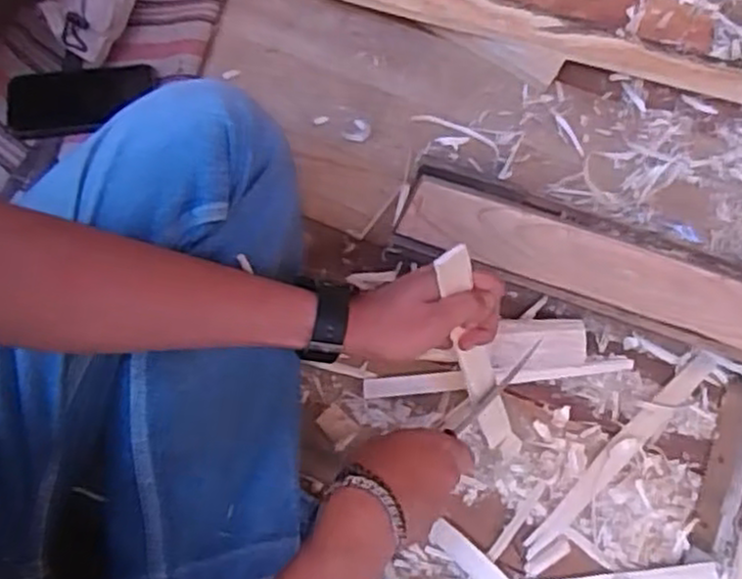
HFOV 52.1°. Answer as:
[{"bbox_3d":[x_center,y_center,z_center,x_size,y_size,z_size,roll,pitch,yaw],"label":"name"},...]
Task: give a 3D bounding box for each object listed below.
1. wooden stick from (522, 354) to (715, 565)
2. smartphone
[{"bbox_3d":[0.227,0.141,0.680,0.254,0.012,0.020,-40,74,-17],"label":"wooden stick"},{"bbox_3d":[-0.301,-0.195,0.787,0.147,0.010,0.075,-6,67,-4],"label":"smartphone"}]

